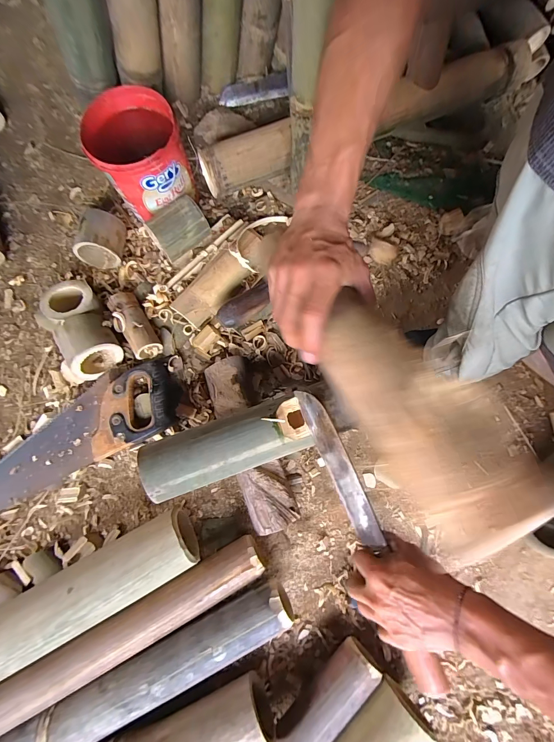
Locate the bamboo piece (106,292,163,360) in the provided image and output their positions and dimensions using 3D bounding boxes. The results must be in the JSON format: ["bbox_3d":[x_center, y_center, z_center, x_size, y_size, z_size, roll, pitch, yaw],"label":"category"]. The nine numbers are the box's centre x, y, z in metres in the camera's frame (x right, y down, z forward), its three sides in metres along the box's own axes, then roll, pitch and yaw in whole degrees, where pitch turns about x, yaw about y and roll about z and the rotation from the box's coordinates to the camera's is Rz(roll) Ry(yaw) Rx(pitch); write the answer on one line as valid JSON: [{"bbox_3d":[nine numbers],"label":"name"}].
[{"bbox_3d":[-0.234,-0.077,0.524,0.046,0.036,0.117,-31,80,-7],"label":"bamboo piece"}]

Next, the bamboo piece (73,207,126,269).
[{"bbox_3d":[-0.306,-0.232,0.561,0.069,0.084,0.078,8,78,1],"label":"bamboo piece"}]

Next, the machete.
[{"bbox_3d":[0.102,0.178,0.383,0.029,0.028,0.343,-21,72,-5],"label":"machete"}]

